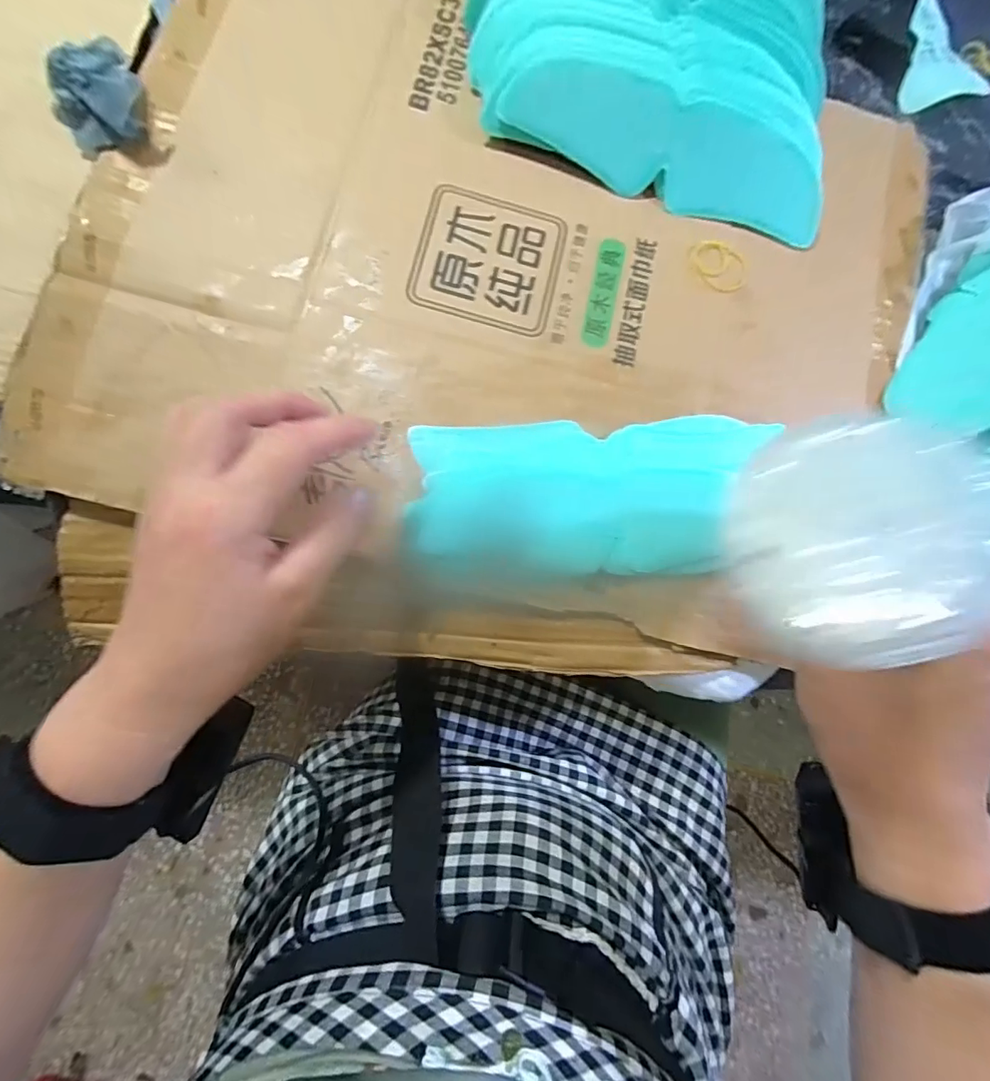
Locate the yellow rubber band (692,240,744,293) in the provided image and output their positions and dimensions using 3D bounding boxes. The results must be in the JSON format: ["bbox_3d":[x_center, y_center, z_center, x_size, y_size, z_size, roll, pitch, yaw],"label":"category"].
[{"bbox_3d":[0.151,-0.185,0.333,0.032,0.004,0.039,-20,85,-8],"label":"yellow rubber band"}]

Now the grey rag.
[{"bbox_3d":[-0.235,-0.262,0.292,0.052,0.033,0.054,-34,87,-9],"label":"grey rag"}]

